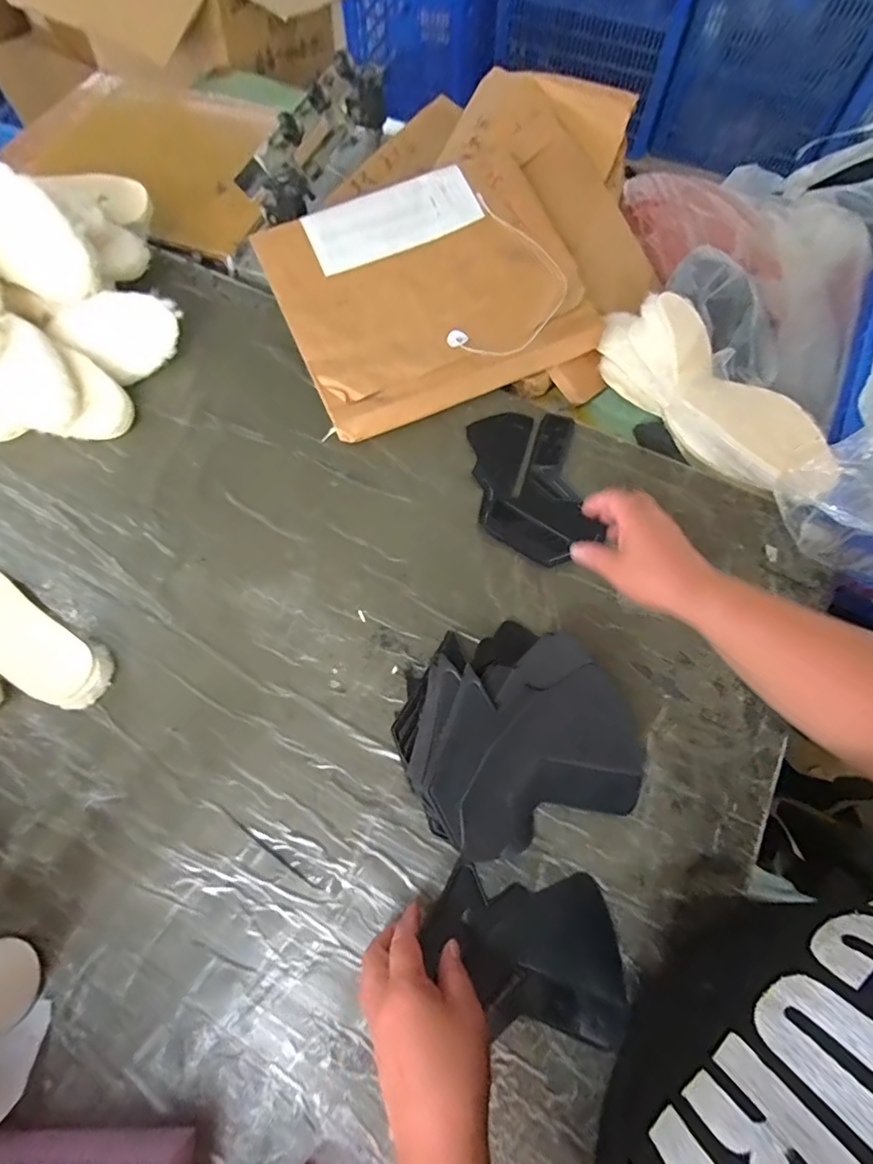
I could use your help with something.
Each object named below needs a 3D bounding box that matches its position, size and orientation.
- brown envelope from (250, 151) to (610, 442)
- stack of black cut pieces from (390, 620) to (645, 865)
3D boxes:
[{"bbox_3d":[-0.008,-0.350,0.636,0.337,0.025,0.280,-24,82,-4],"label":"brown envelope"},{"bbox_3d":[0.066,0.128,0.482,0.200,0.055,0.185,-20,69,-9],"label":"stack of black cut pieces"}]

